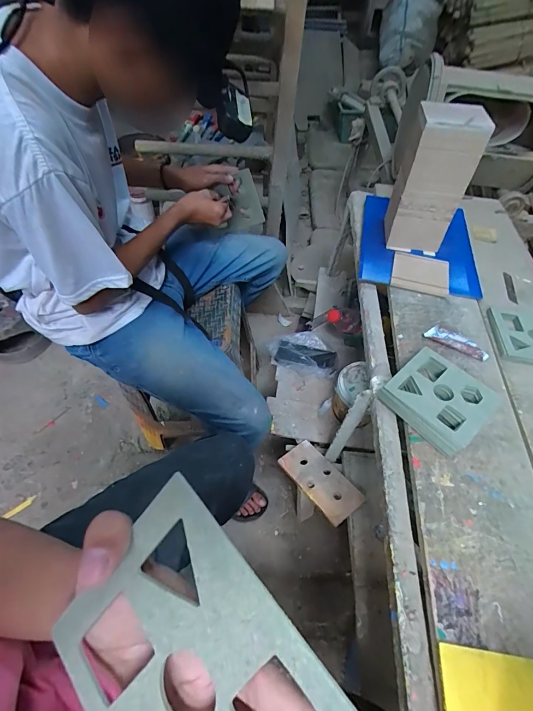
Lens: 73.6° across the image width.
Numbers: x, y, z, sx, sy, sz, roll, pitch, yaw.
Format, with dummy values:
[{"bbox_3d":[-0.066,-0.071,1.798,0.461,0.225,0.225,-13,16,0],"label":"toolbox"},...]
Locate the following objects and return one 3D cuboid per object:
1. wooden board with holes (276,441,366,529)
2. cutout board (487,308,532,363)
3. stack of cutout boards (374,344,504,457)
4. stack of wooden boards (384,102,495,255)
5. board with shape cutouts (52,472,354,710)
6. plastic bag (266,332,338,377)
[{"bbox_3d":[0.118,0.276,0.793,0.092,0.010,0.189,-29,46,-23],"label":"wooden board with holes"},{"bbox_3d":[0.499,-0.038,0.666,0.144,0.012,0.132,7,54,1],"label":"cutout board"},{"bbox_3d":[0.268,0.068,0.556,0.128,0.033,0.136,-34,63,-25],"label":"stack of cutout boards"},{"bbox_3d":[0.335,-0.350,0.744,0.126,0.270,0.117,10,54,3],"label":"stack of wooden boards"},{"bbox_3d":[-0.035,0.144,0.155,0.132,0.004,0.117,43,102,24],"label":"board with shape cutouts"},{"bbox_3d":[0.100,-0.009,0.983,0.184,0.035,0.128,3,54,-2],"label":"plastic bag"}]

